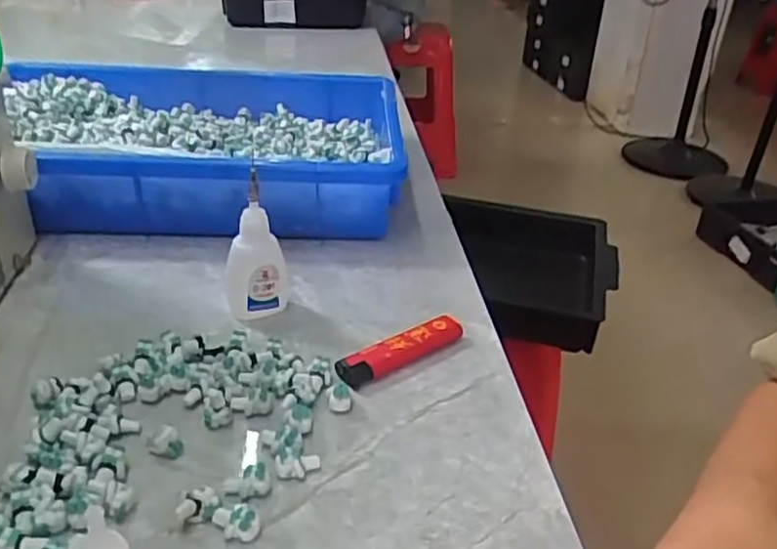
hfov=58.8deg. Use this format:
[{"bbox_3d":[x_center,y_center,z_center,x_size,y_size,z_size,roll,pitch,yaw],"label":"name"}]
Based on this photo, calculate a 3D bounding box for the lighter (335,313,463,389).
[{"bbox_3d":[0.008,0.040,0.380,0.079,0.014,0.016,-21,38,-35],"label":"lighter"}]

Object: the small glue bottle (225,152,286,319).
[{"bbox_3d":[-0.074,-0.020,0.396,0.033,0.090,0.028,-1,31,-7],"label":"small glue bottle"}]

